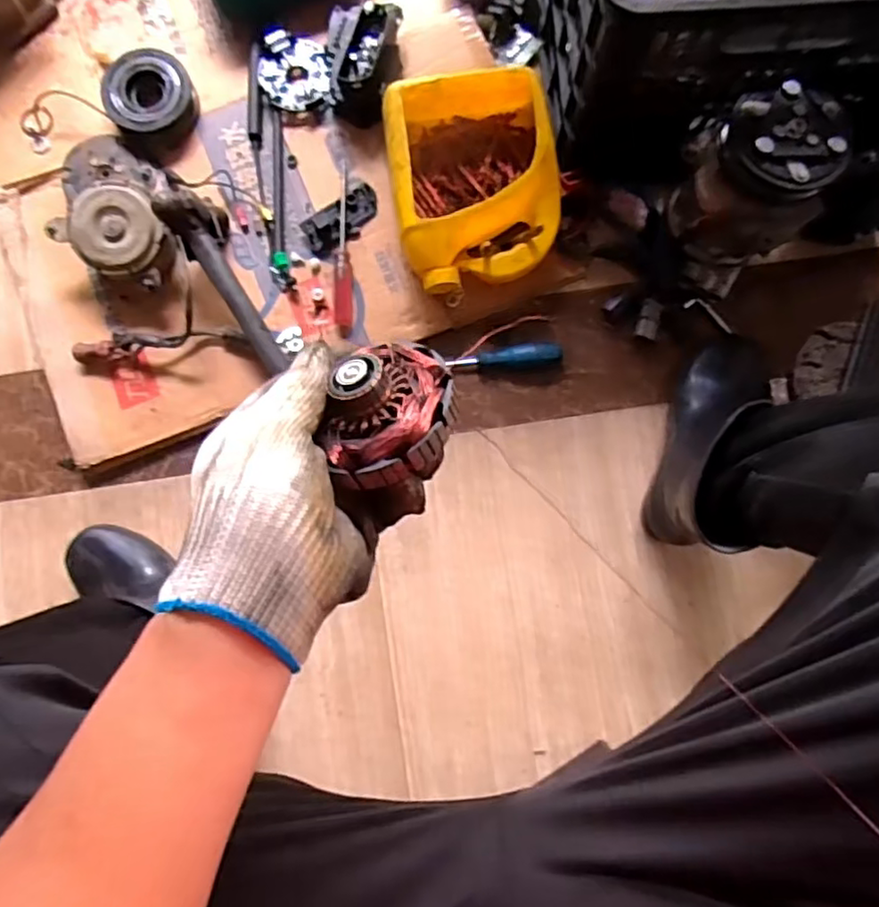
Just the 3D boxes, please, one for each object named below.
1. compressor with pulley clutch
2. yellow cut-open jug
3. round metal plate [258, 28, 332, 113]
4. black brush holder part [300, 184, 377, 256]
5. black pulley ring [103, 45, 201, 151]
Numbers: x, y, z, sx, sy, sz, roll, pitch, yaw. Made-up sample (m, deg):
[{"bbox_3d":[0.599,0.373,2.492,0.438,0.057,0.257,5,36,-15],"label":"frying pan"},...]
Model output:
[{"bbox_3d":[0.313,-0.278,0.687,0.145,0.175,0.122,39,85,5],"label":"compressor with pulley clutch"},{"bbox_3d":[0.038,-0.303,0.751,0.177,0.103,0.227,-9,83,0],"label":"yellow cut-open jug"},{"bbox_3d":[-0.178,-0.469,0.811,0.088,0.028,0.089,0,83,1],"label":"round metal plate"},{"bbox_3d":[-0.114,-0.280,0.789,0.098,0.018,0.050,-36,84,-4],"label":"black brush holder part"},{"bbox_3d":[-0.355,-0.440,0.814,0.102,0.035,0.121,-33,84,-3],"label":"black pulley ring"}]

